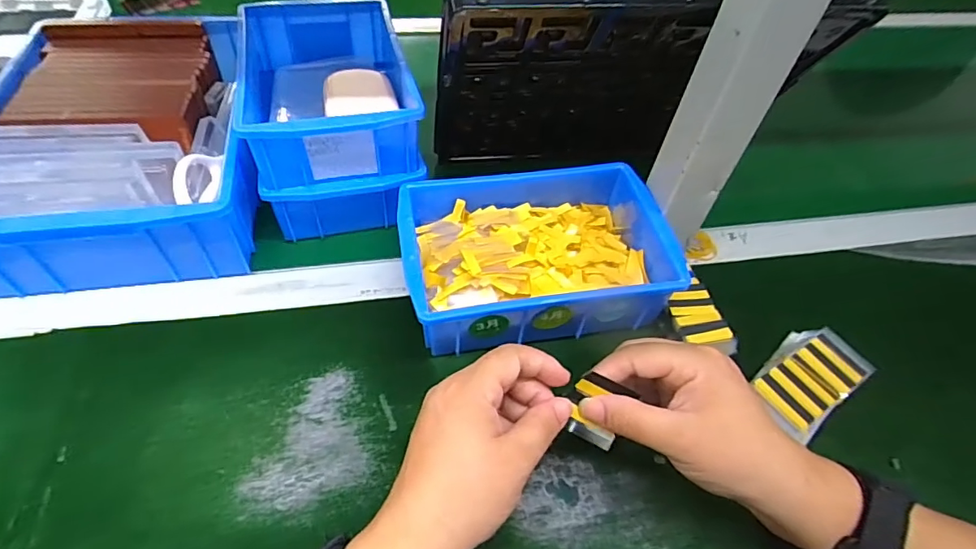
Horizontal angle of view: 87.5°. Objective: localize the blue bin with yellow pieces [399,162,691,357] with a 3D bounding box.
[{"bbox_3d":[0.034,-0.017,0.403,0.198,0.065,0.140,-6,52,-11],"label":"blue bin with yellow pieces"}]

